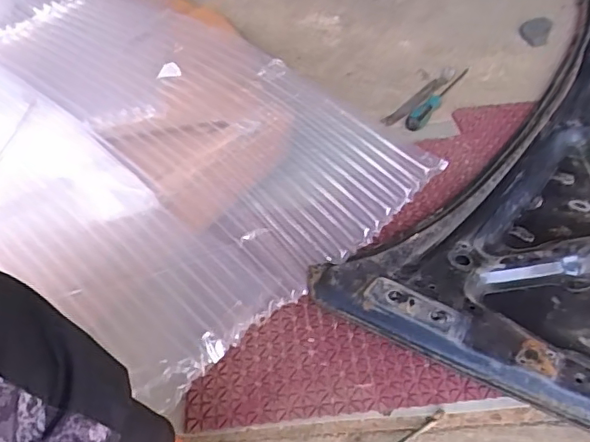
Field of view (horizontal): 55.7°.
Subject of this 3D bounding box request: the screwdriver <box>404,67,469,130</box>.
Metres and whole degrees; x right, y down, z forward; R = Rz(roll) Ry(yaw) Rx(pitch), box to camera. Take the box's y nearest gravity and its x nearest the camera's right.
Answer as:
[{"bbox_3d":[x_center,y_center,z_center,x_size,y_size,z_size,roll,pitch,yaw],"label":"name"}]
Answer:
[{"bbox_3d":[0.262,-0.226,1.032,0.033,0.025,0.180,30,57,27],"label":"screwdriver"}]

